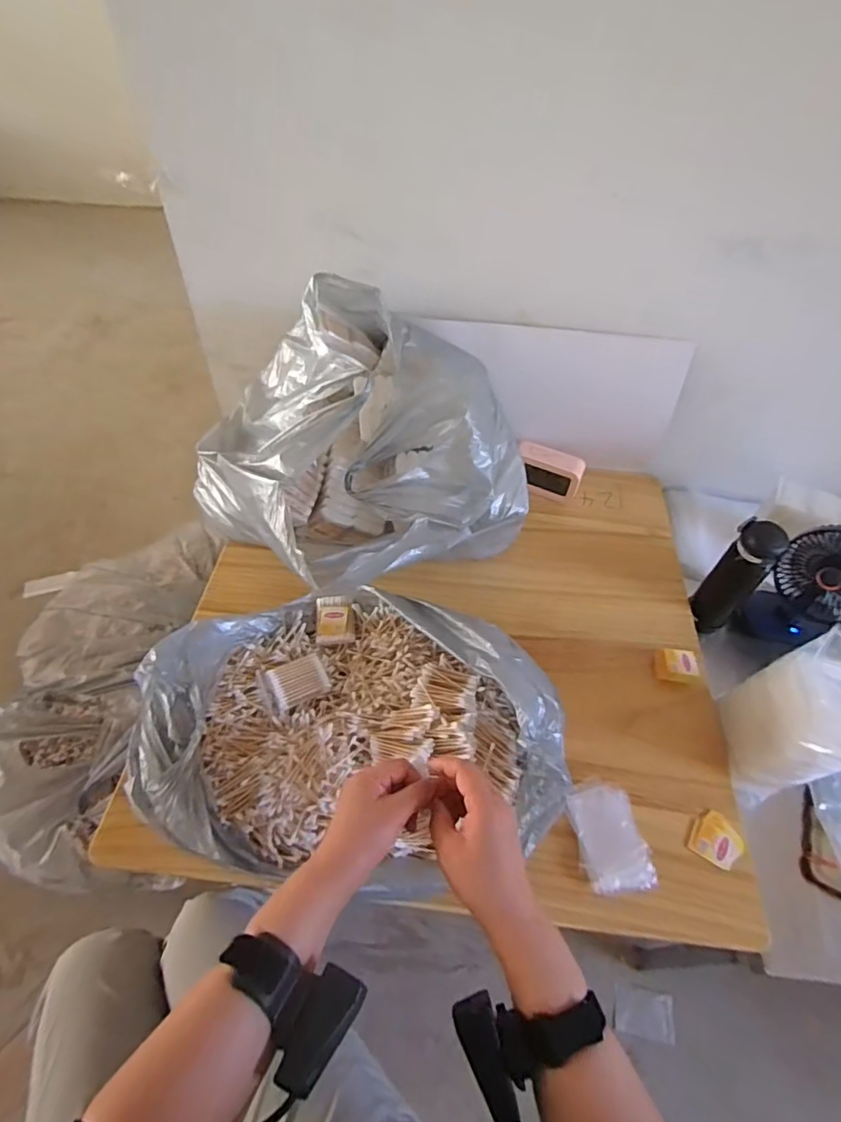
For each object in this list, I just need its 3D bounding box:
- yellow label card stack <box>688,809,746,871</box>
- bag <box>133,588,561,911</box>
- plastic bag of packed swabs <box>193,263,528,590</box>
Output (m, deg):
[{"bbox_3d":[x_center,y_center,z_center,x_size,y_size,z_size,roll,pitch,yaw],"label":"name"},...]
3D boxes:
[{"bbox_3d":[0.361,0.339,0.658,0.054,0.013,0.063,34,57,23],"label":"yellow label card stack"},{"bbox_3d":[-0.080,0.188,0.648,0.483,0.131,0.365,21,53,15],"label":"bag"},{"bbox_3d":[-0.101,-0.175,0.820,0.399,0.282,0.448,-33,59,-26],"label":"plastic bag of packed swabs"}]

